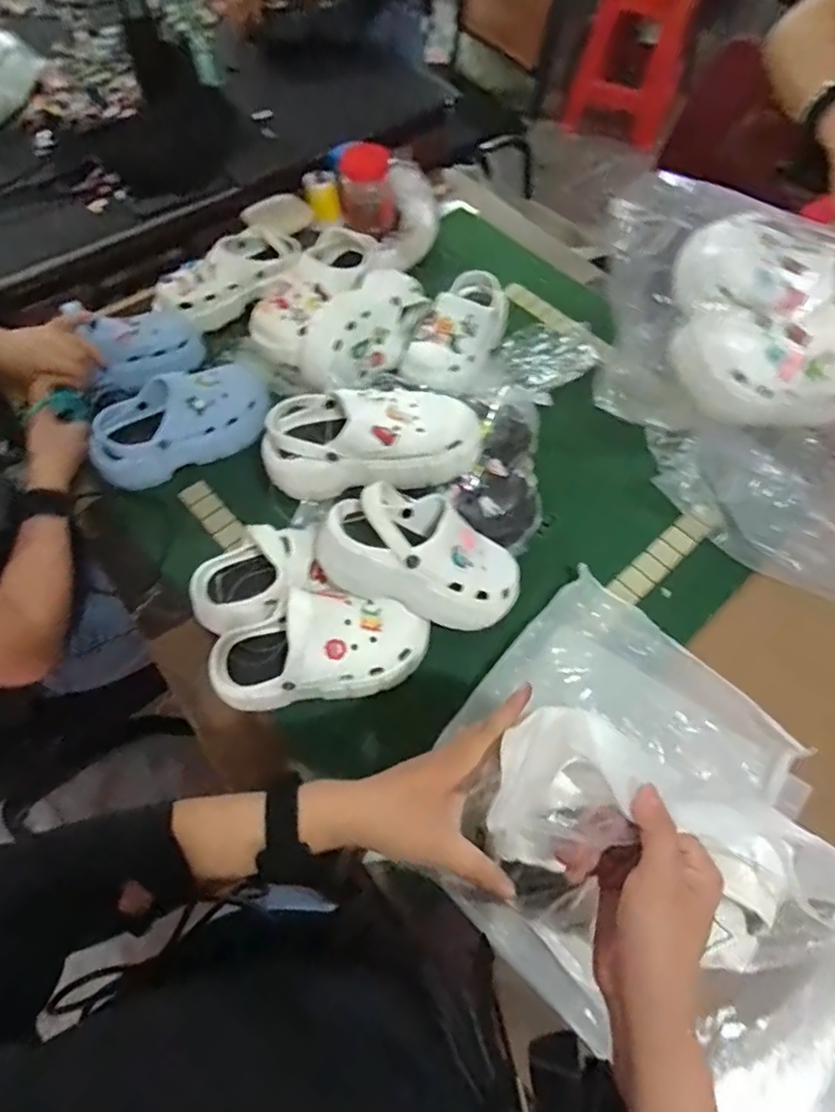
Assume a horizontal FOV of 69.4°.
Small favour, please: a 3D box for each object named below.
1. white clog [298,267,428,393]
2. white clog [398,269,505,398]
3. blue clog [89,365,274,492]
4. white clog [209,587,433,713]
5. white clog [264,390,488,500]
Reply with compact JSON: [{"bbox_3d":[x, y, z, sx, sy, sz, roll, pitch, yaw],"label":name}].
[{"bbox_3d":[-0.087,-0.349,0.953,0.124,0.097,0.239,26,65,12],"label":"white clog"},{"bbox_3d":[0.066,-0.345,0.949,0.107,0.105,0.228,24,64,11],"label":"white clog"},{"bbox_3d":[-0.333,-0.187,0.874,0.247,0.100,0.104,-17,64,-10],"label":"blue clog"},{"bbox_3d":[-0.111,0.096,0.678,0.248,0.102,0.108,-9,63,-6],"label":"white clog"},{"bbox_3d":[-0.055,-0.142,0.733,0.257,0.091,0.128,-9,63,-5],"label":"white clog"}]

